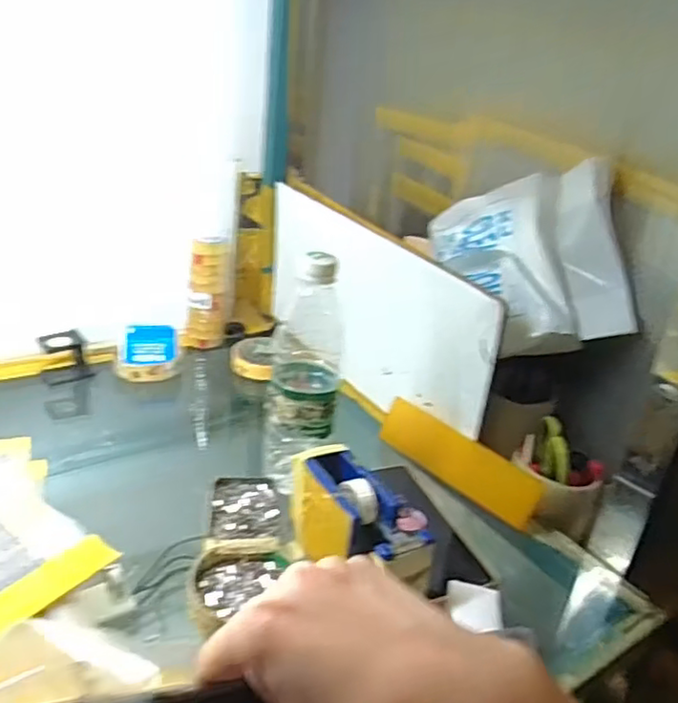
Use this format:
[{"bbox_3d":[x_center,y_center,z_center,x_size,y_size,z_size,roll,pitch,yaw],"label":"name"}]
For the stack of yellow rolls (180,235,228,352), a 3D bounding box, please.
[{"bbox_3d":[-0.177,-0.080,0.869,0.056,0.144,0.050,3,25,-7],"label":"stack of yellow rolls"}]

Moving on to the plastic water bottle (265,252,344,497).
[{"bbox_3d":[-0.030,0.021,0.584,0.063,0.211,0.075,5,25,-2],"label":"plastic water bottle"}]

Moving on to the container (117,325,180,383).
[{"bbox_3d":[-0.230,0.002,0.786,0.078,0.053,0.044,1,26,-11],"label":"container"}]

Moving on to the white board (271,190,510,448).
[{"bbox_3d":[0.026,-0.053,0.773,0.018,0.185,0.417,-12,31,-34],"label":"white board"}]

